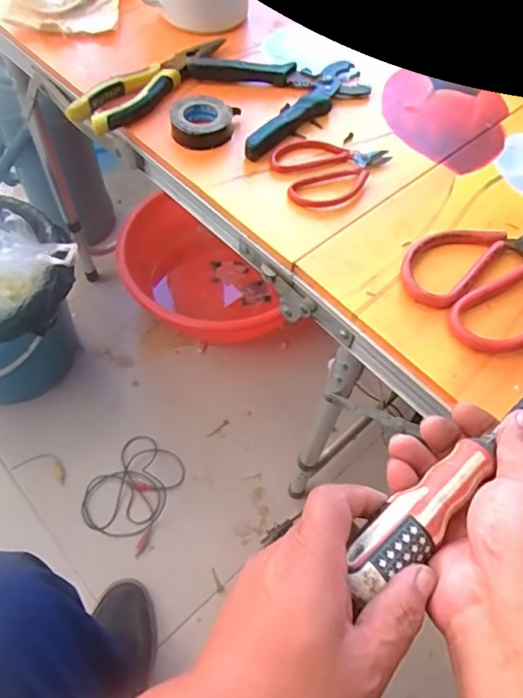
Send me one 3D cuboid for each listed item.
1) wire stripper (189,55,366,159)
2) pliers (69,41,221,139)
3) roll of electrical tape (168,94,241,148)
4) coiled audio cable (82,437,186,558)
[{"bbox_3d":[0.017,-0.253,0.500,0.160,0.023,0.128,-32,64,-20],"label":"wire stripper"},{"bbox_3d":[-0.098,-0.248,0.498,0.041,0.029,0.172,38,64,20],"label":"pliers"},{"bbox_3d":[-0.051,-0.202,0.471,0.047,0.024,0.060,26,61,14],"label":"roll of electrical tape"},{"bbox_3d":[-0.203,0.221,0.841,0.125,0.014,0.159,22,60,12],"label":"coiled audio cable"}]

